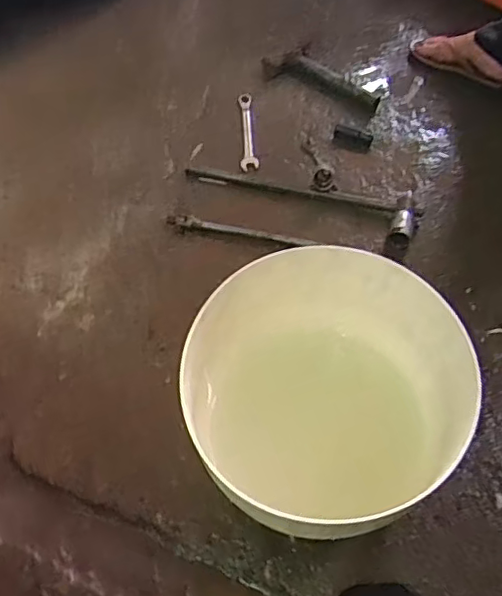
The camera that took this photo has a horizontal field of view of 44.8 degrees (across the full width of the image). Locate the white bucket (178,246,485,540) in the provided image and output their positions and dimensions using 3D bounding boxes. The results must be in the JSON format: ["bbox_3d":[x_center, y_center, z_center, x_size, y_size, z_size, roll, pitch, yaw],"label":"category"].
[{"bbox_3d":[0.098,0.135,0.800,0.319,0.338,0.297,0,60,0],"label":"white bucket"}]

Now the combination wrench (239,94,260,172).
[{"bbox_3d":[-0.006,-0.344,1.253,0.034,0.011,0.216,-3,60,-2],"label":"combination wrench"}]

